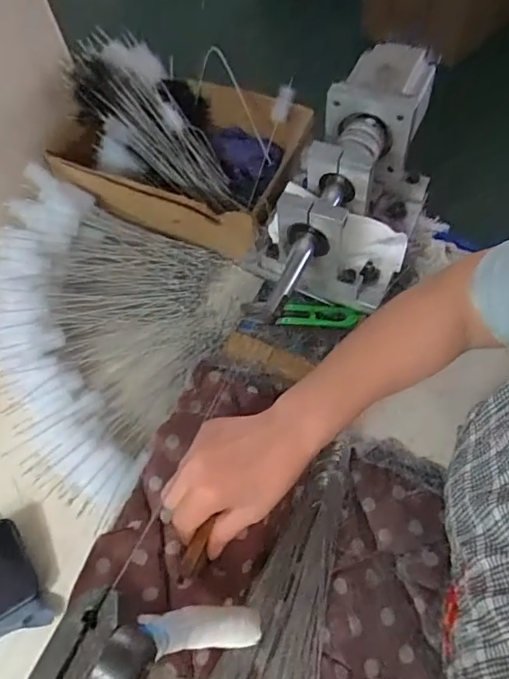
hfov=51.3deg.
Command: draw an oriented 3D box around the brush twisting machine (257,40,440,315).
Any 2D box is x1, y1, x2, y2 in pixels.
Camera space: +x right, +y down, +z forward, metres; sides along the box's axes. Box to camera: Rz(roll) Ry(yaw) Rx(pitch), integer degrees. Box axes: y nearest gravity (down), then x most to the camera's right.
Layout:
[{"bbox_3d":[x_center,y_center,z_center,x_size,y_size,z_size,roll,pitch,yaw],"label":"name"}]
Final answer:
[{"bbox_3d":[0.102,-0.159,0.524,0.128,0.121,0.250,17,62,14],"label":"brush twisting machine"}]

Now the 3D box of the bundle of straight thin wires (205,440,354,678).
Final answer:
[{"bbox_3d":[0.033,0.226,0.437,0.080,0.012,0.283,24,68,15],"label":"bundle of straight thin wires"}]

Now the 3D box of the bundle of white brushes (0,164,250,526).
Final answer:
[{"bbox_3d":[-0.180,-0.017,0.559,0.267,0.086,0.306,19,62,15],"label":"bundle of white brushes"}]

